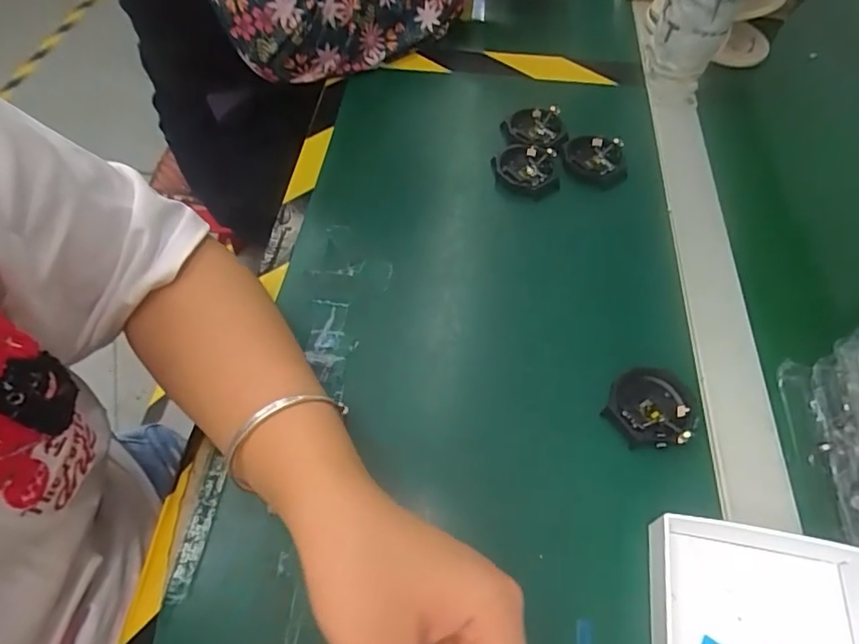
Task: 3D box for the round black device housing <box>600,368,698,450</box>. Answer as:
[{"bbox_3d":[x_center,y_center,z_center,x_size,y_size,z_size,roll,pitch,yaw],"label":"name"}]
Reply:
[{"bbox_3d":[0.133,0.052,0.321,0.052,0.011,0.047,-1,57,-3],"label":"round black device housing"}]

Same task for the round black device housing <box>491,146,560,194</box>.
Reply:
[{"bbox_3d":[0.079,-0.126,0.435,0.052,0.015,0.042,4,57,1],"label":"round black device housing"}]

